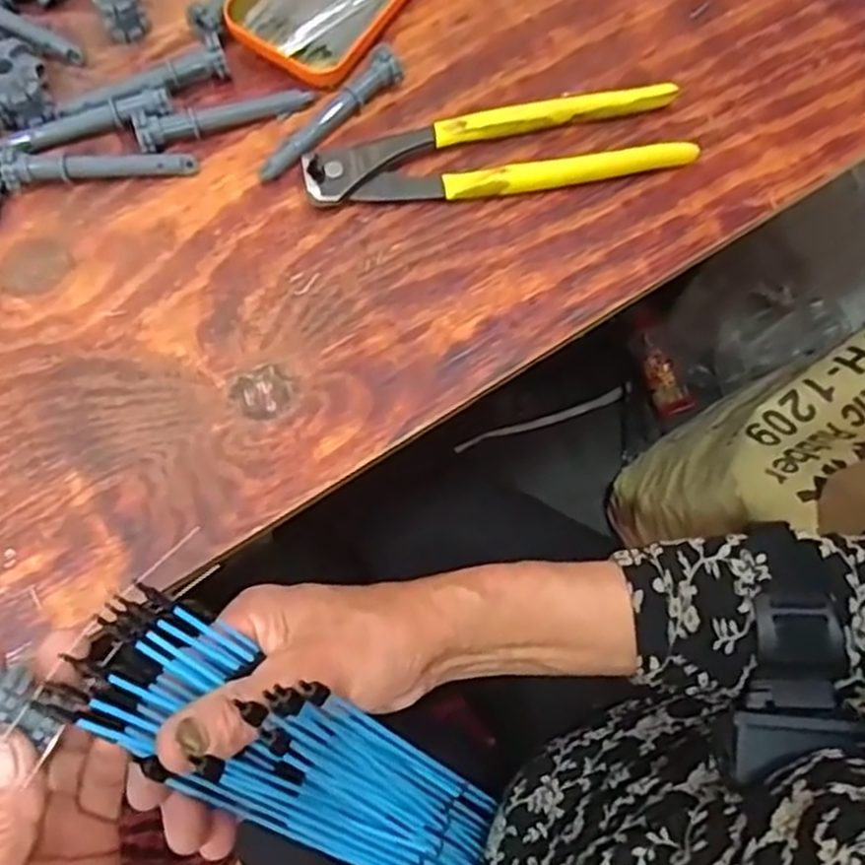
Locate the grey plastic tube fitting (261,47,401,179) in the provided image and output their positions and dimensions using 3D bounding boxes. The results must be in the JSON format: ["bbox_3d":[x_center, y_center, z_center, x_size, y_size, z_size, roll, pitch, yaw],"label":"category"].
[{"bbox_3d":[-0.053,-0.166,0.415,0.017,0.017,0.094,42,78,10],"label":"grey plastic tube fitting"}]

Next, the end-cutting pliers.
[{"bbox_3d":[0.036,-0.146,0.410,0.199,0.018,0.044,-10,74,-4],"label":"end-cutting pliers"}]

